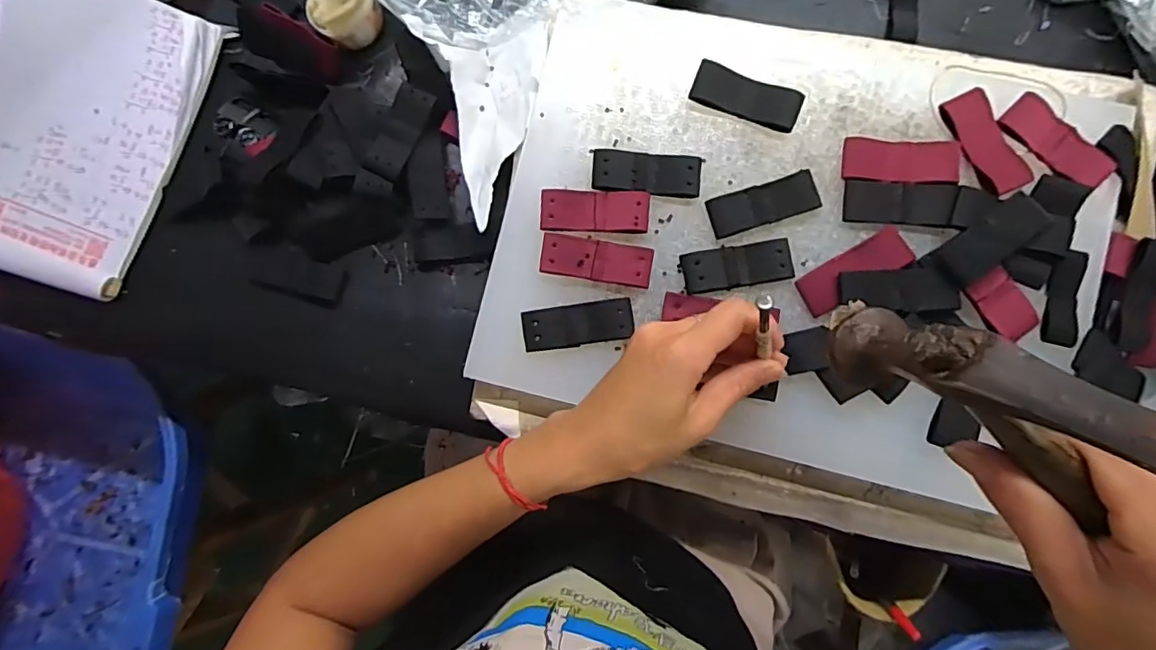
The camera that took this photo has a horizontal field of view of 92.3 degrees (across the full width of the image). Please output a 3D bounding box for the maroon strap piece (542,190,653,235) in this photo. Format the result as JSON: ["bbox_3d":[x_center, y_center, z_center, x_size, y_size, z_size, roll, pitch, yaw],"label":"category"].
[{"bbox_3d":[0.010,-0.070,0.343,0.065,0.008,0.025,3,87,3],"label":"maroon strap piece"}]

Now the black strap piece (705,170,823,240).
[{"bbox_3d":[0.113,-0.074,0.340,0.065,0.005,0.024,-17,86,2],"label":"black strap piece"}]

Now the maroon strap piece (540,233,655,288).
[{"bbox_3d":[0.011,-0.040,0.343,0.067,0.008,0.024,9,88,4],"label":"maroon strap piece"}]

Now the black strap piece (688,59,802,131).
[{"bbox_3d":[0.105,-0.142,0.344,0.066,0.010,0.026,17,88,4],"label":"black strap piece"}]

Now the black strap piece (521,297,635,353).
[{"bbox_3d":[0.000,0.000,0.340,0.067,0.004,0.026,-7,87,3],"label":"black strap piece"}]

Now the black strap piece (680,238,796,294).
[{"bbox_3d":[0.097,-0.036,0.337,0.066,0.006,0.026,-10,86,3],"label":"black strap piece"}]

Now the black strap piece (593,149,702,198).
[{"bbox_3d":[0.043,-0.095,0.344,0.065,0.008,0.027,5,87,4],"label":"black strap piece"}]

